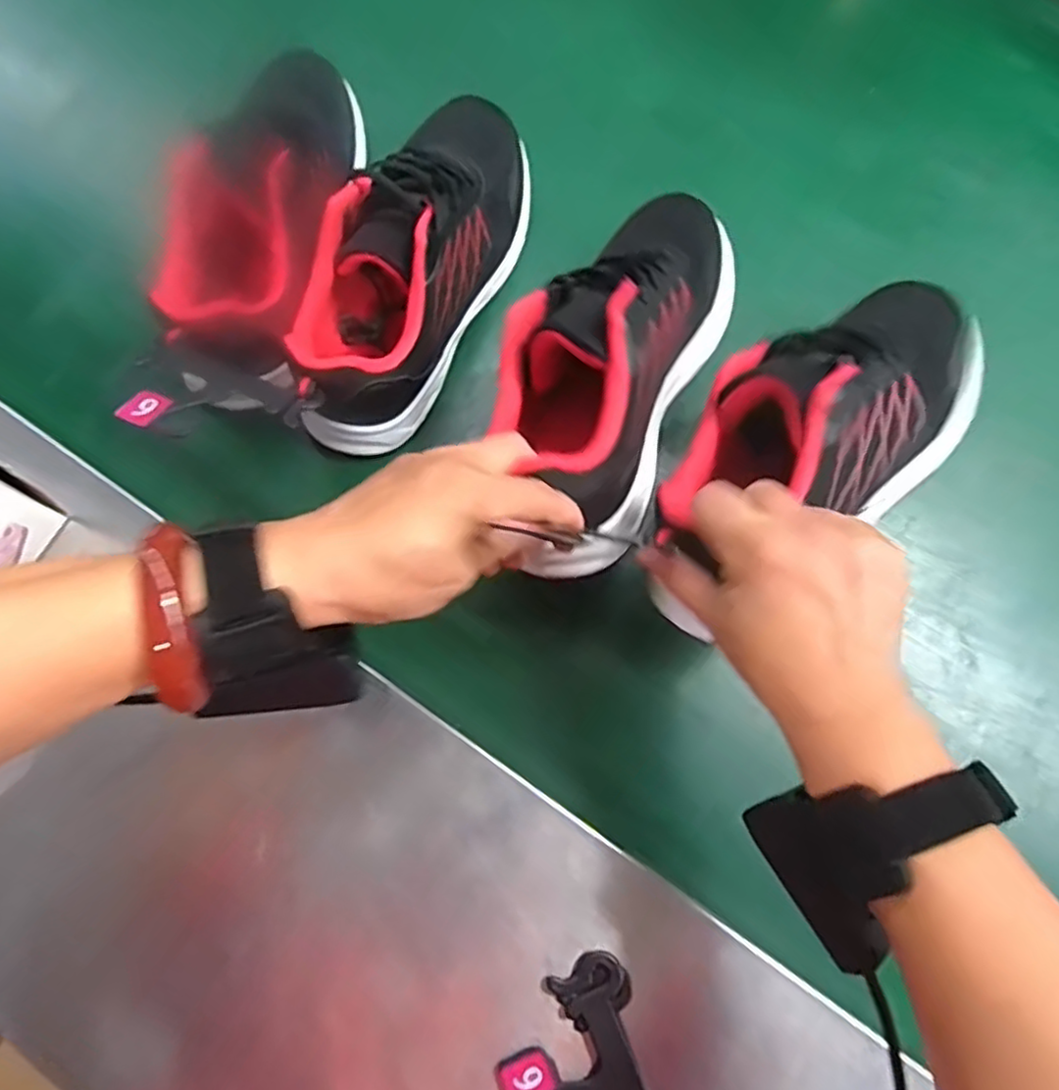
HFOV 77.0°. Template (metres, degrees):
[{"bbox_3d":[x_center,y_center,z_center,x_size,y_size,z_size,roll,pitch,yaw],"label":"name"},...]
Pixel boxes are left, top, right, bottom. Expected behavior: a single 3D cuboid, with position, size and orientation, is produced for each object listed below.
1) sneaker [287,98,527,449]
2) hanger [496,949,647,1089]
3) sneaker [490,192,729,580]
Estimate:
[{"bbox_3d":[-0.071,-0.186,0.432,0.092,0.084,0.267,22,79,6],"label":"sneaker"},{"bbox_3d":[0.029,0.267,0.325,0.074,0.020,0.106,-21,73,-8],"label":"hanger"},{"bbox_3d":[0.043,-0.106,0.379,0.102,0.097,0.255,21,67,6],"label":"sneaker"}]

